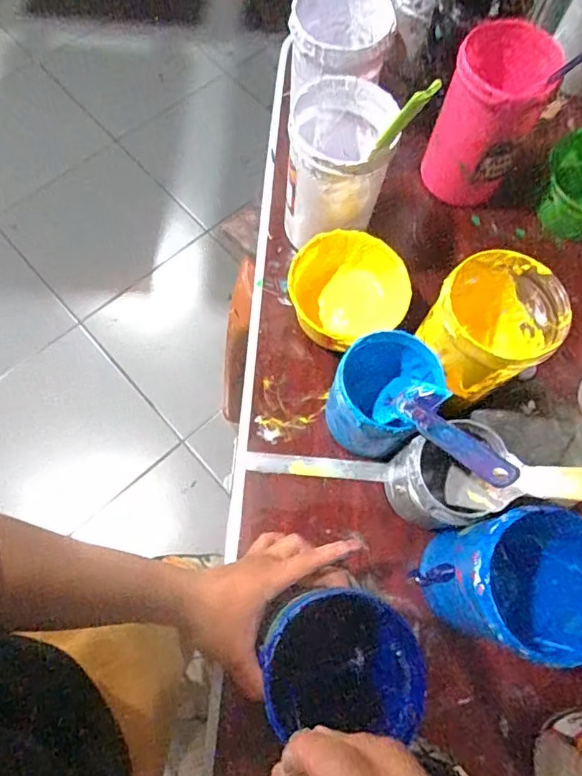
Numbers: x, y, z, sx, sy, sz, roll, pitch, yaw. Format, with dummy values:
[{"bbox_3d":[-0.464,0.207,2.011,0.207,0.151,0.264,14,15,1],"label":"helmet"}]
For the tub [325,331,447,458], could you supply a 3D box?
[{"bbox_3d":[0.079,0.006,0.468,0.083,0.085,0.089,1,70,-1],"label":"tub"}]

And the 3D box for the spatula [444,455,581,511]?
[{"bbox_3d":[0.174,0.067,0.365,0.009,0.202,0.039,28,70,-17],"label":"spatula"}]

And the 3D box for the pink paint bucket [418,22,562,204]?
[{"bbox_3d":[0.202,-0.281,0.550,0.093,0.140,0.105,25,72,7],"label":"pink paint bucket"}]

